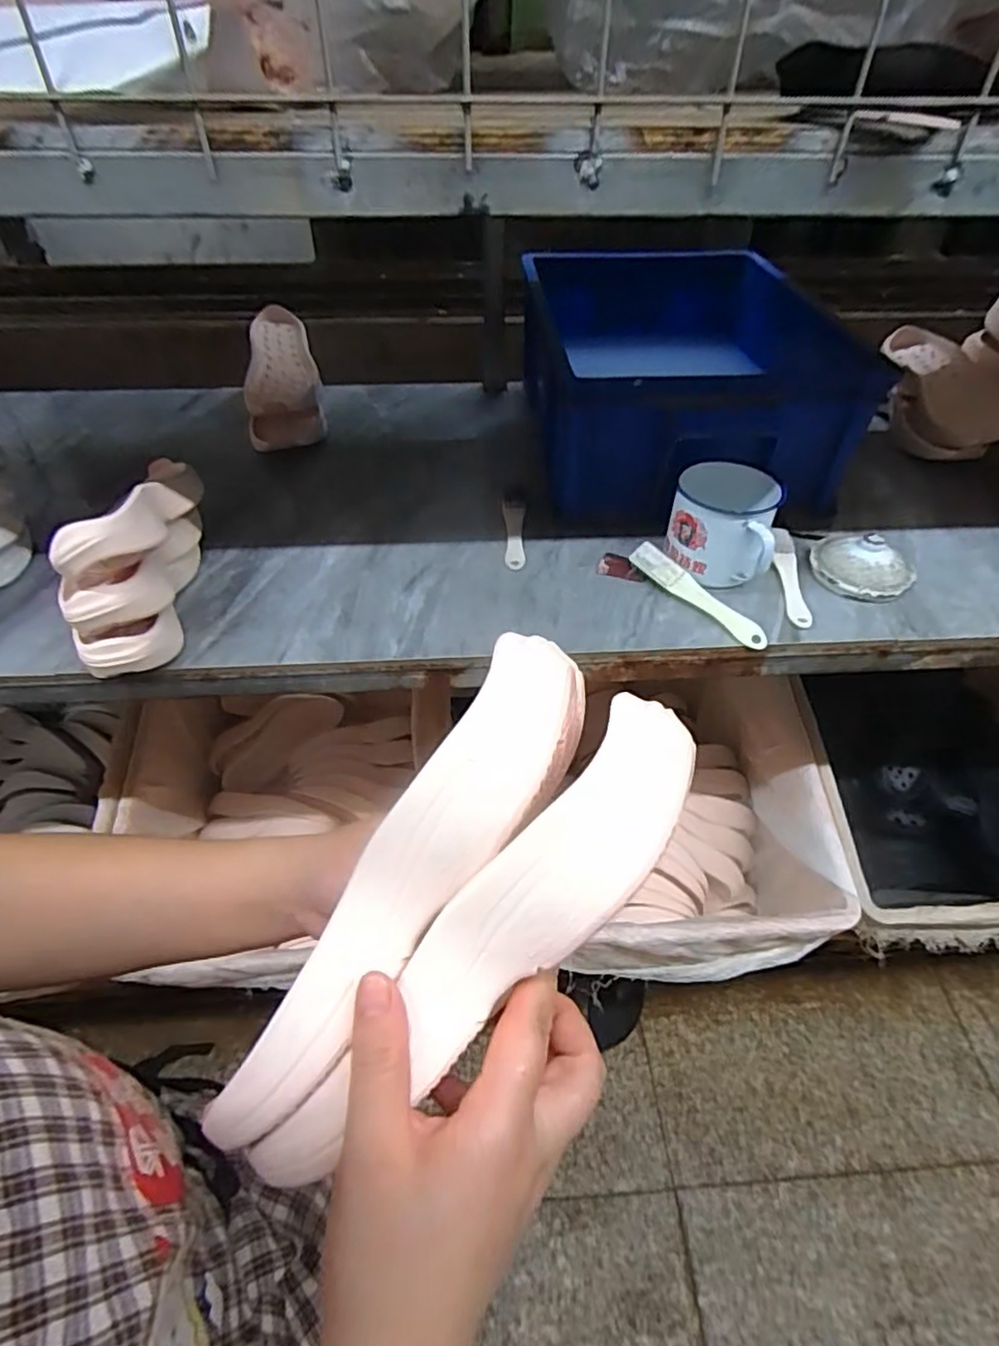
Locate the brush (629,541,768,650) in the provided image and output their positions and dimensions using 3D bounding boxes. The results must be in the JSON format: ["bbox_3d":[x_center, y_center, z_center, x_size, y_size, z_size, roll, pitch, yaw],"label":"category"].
[{"bbox_3d":[0.199,-0.078,0.661,0.029,0.010,0.161,-42,66,-10],"label":"brush"}]

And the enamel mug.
[{"bbox_3d":[0.227,-0.152,0.674,0.109,0.084,0.101,12,47,9],"label":"enamel mug"}]

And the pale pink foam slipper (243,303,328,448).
[{"bbox_3d":[-0.321,-0.418,0.954,0.111,0.091,0.306,-11,48,-12],"label":"pale pink foam slipper"}]

